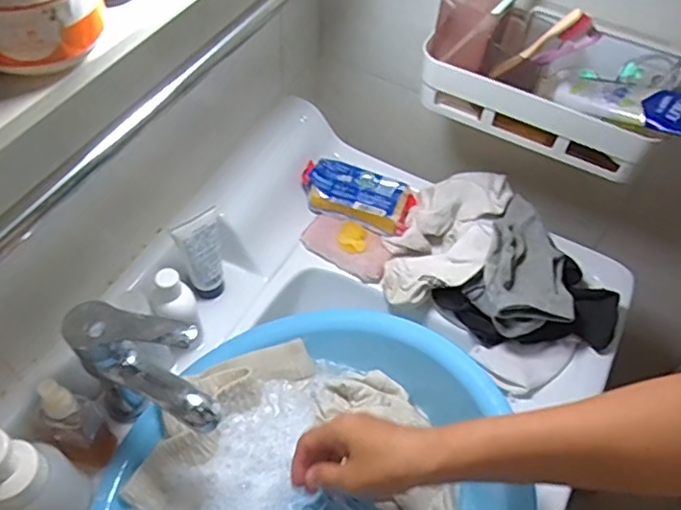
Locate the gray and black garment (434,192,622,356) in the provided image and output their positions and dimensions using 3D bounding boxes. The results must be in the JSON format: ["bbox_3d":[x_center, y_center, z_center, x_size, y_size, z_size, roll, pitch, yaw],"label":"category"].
[{"bbox_3d":[0.218,0.038,0.659,0.174,0.074,0.151,39,60,22],"label":"gray and black garment"}]

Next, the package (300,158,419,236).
[{"bbox_3d":[0.020,-0.071,0.748,0.138,0.049,0.062,21,55,10],"label":"package"}]

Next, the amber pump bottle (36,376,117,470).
[{"bbox_3d":[-0.231,0.140,0.513,0.045,0.128,0.042,38,60,21],"label":"amber pump bottle"}]

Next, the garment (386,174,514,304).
[{"bbox_3d":[0.125,-0.026,0.719,0.111,0.057,0.213,25,56,13],"label":"garment"}]

